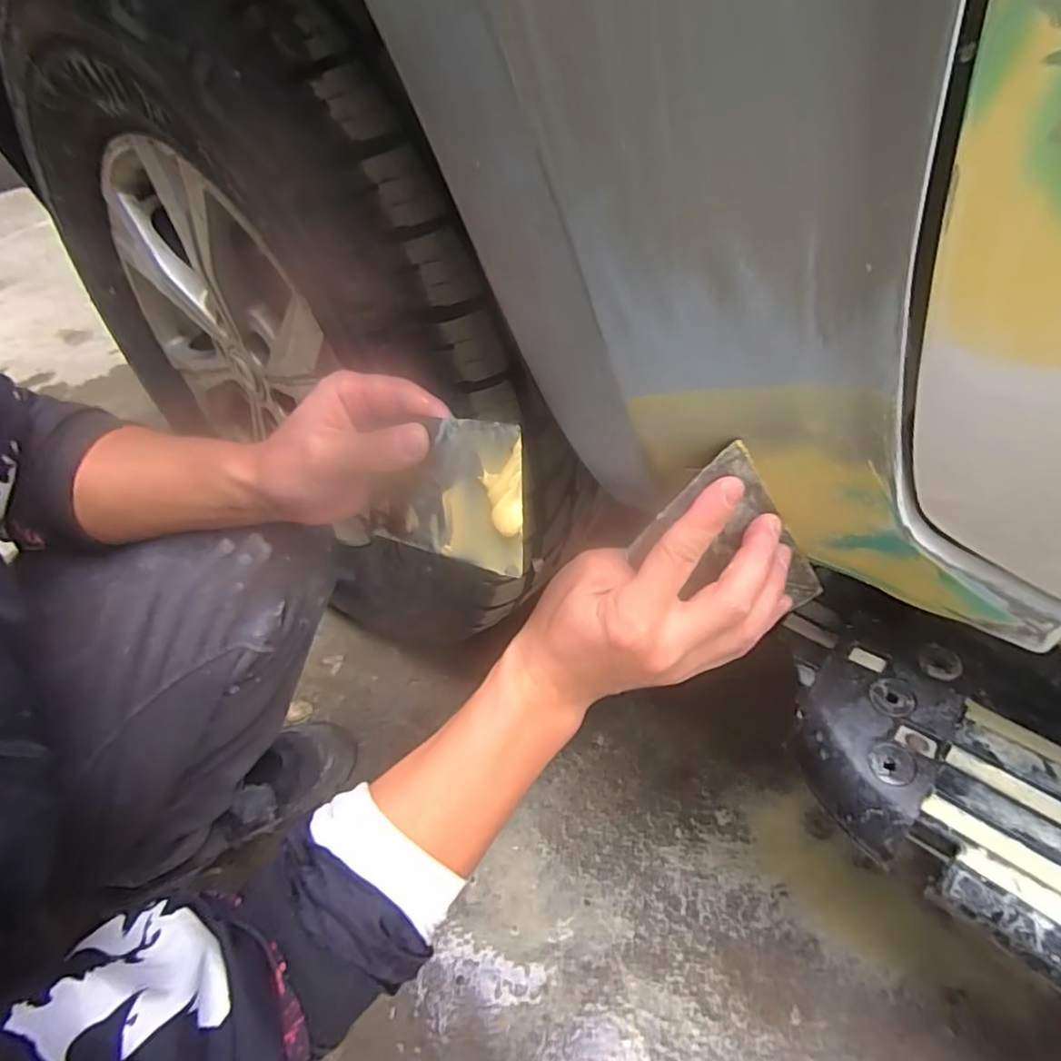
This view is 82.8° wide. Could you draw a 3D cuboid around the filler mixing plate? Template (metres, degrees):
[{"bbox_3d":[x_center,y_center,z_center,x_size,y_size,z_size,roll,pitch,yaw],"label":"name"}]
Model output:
[{"bbox_3d":[-0.050,-0.021,0.309,0.116,0.071,0.008,13,20,39],"label":"filler mixing plate"}]

